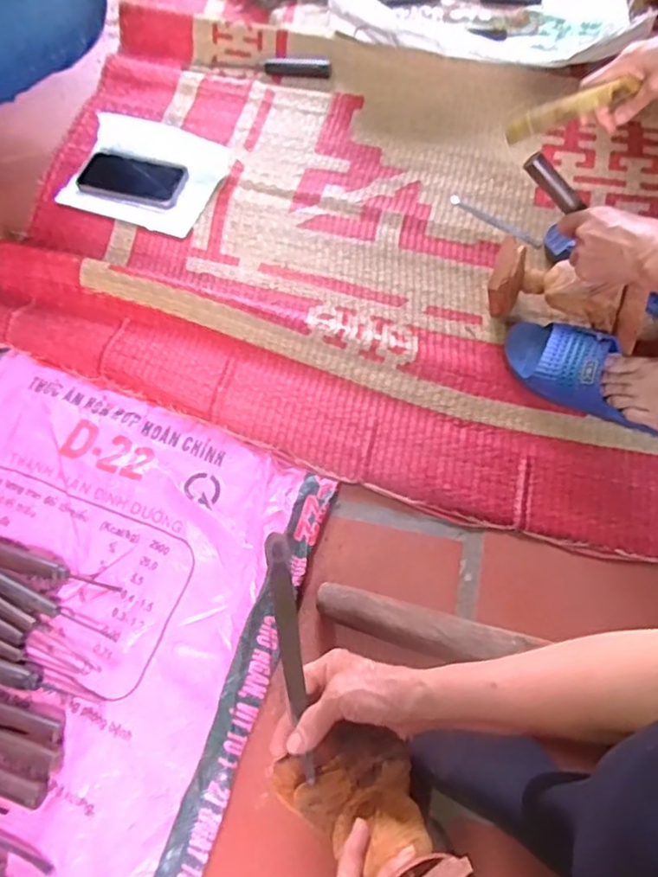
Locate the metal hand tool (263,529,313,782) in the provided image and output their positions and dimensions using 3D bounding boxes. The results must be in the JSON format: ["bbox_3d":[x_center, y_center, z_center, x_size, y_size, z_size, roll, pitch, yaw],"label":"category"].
[{"bbox_3d":[-0.032,0.176,0.515,0.018,0.011,0.194,-9,71,-3],"label":"metal hand tool"}]

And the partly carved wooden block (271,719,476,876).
[{"bbox_3d":[0.039,0.294,0.453,0.093,0.169,0.067,-32,111,-12],"label":"partly carved wooden block"}]

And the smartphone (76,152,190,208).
[{"bbox_3d":[-0.281,-0.371,0.888,0.151,0.015,0.070,12,66,7],"label":"smartphone"}]

